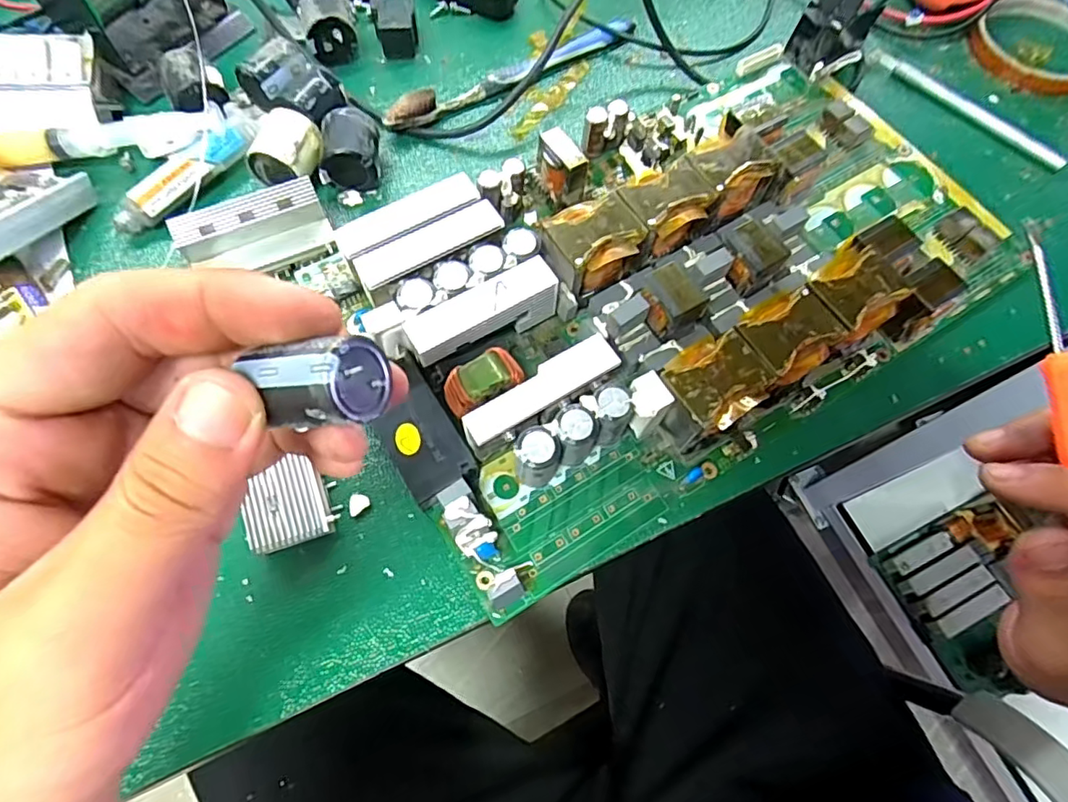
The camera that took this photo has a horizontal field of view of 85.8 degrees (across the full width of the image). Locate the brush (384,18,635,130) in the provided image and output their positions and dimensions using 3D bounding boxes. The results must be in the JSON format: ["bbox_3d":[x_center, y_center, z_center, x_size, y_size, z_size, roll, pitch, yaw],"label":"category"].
[{"bbox_3d":[-0.010,-0.202,0.349,0.173,0.019,0.015,-32,72,-15],"label":"brush"}]

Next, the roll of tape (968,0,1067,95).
[{"bbox_3d":[0.329,-0.233,0.371,0.086,0.010,0.080,1,67,-2],"label":"roll of tape"}]

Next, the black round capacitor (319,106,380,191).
[{"bbox_3d":[-0.099,-0.135,0.314,0.030,0.030,0.035,-3,67,-4],"label":"black round capacitor"}]

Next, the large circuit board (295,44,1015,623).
[{"bbox_3d":[0.074,-0.075,0.285,0.329,0.041,0.189,-30,71,-14],"label":"large circuit board"}]

